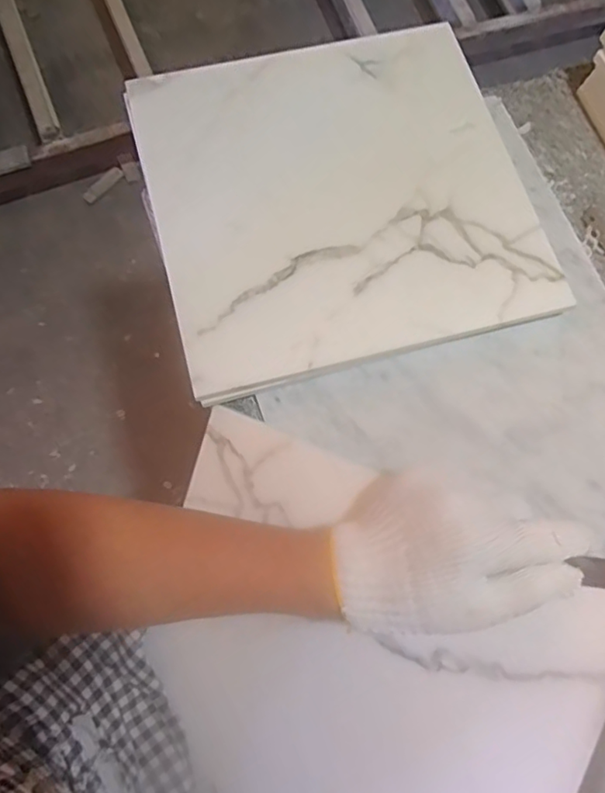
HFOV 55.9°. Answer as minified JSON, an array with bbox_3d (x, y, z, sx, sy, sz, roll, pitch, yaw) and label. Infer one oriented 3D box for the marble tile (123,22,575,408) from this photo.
[{"bbox_3d":[0.028,-0.168,0.469,0.294,0.023,0.291,-15,73,-6],"label":"marble tile"}]

